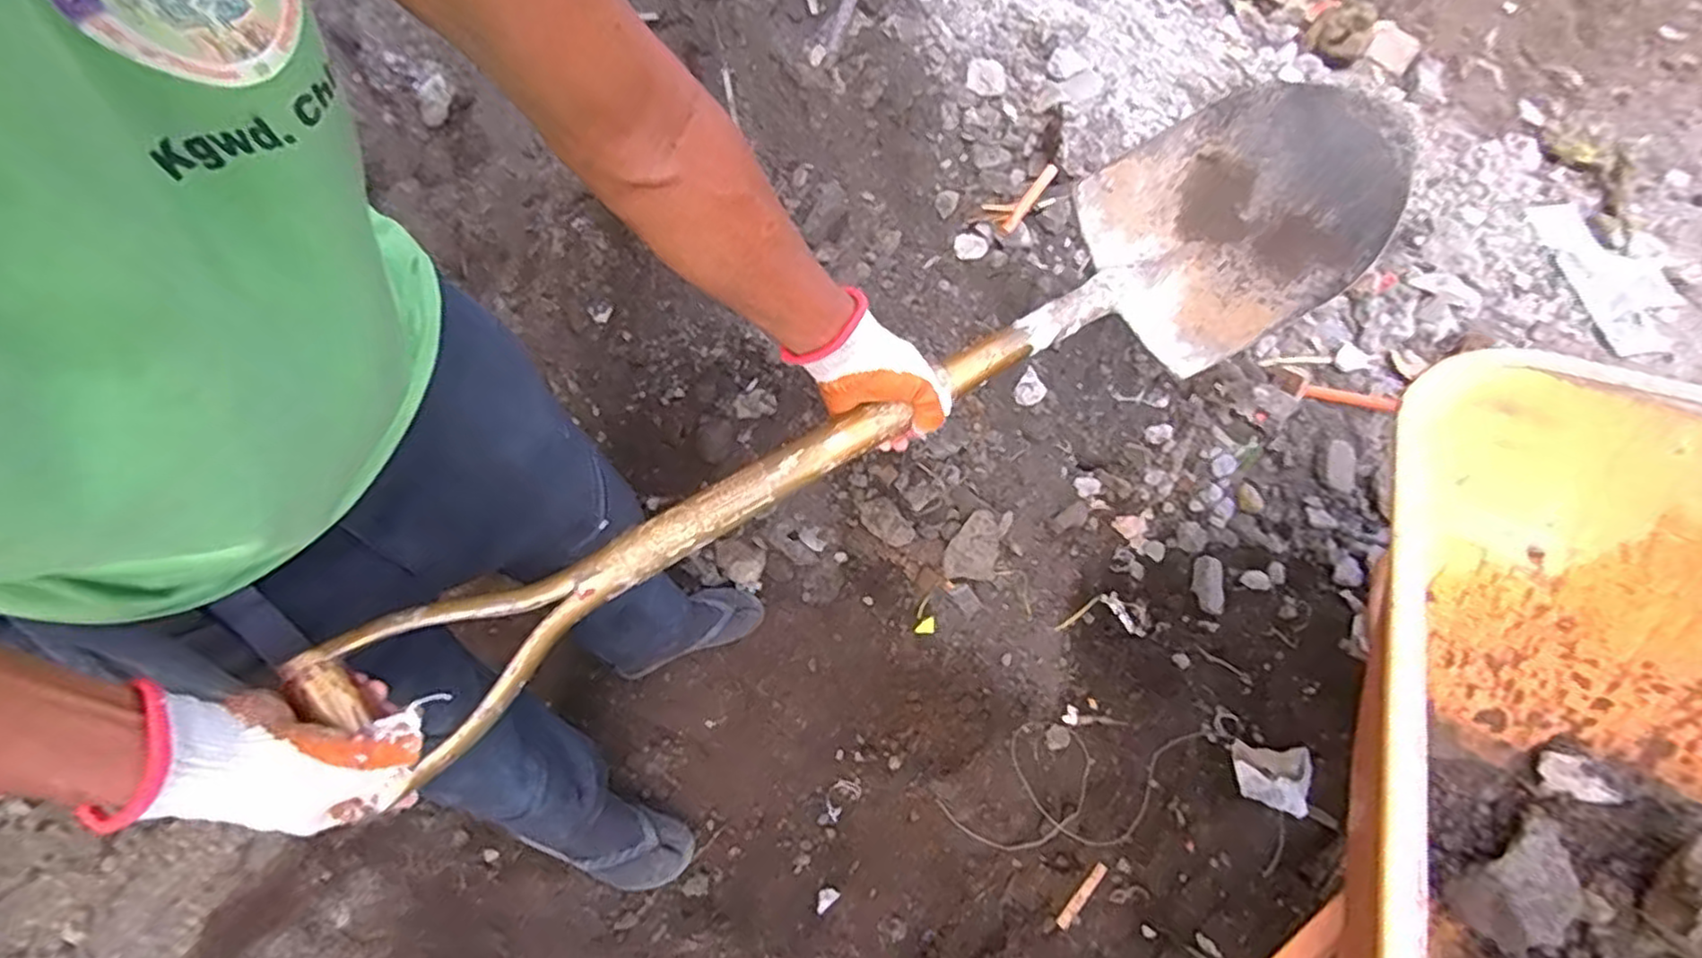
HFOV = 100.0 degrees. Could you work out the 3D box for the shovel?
[{"bbox_3d":[0.101,-0.080,0.604,0.950,0.151,0.199,-32,60,-15],"label":"shovel"}]

